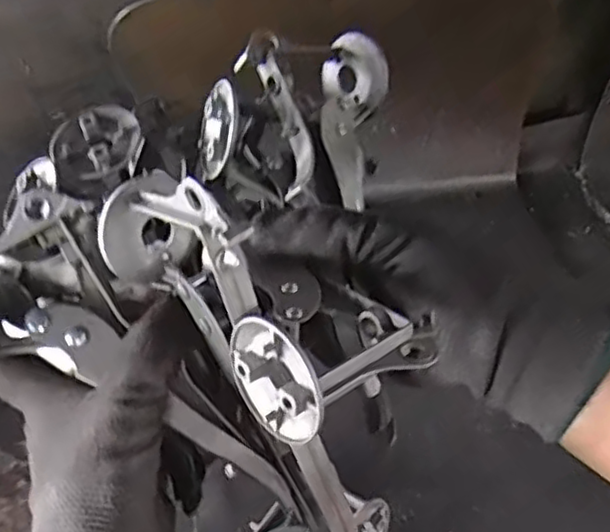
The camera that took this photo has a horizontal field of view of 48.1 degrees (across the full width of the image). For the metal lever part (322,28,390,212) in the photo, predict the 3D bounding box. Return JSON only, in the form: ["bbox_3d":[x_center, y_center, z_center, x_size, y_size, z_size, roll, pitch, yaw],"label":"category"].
[{"bbox_3d":[0.024,-0.073,0.326,0.031,0.032,0.089,-1,51,3],"label":"metal lever part"}]

